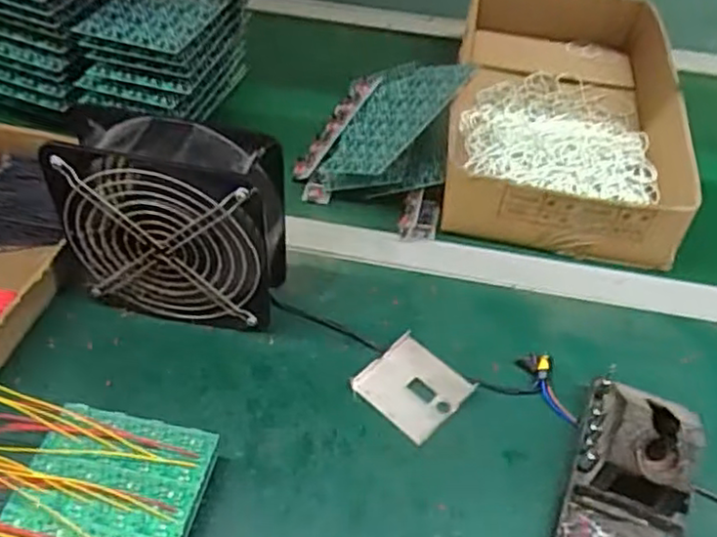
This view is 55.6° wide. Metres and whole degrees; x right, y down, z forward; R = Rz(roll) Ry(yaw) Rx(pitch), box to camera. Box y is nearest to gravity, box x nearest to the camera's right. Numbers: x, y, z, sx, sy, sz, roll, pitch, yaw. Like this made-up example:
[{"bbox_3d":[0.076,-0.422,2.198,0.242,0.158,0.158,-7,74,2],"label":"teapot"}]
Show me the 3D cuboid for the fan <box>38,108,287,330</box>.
[{"bbox_3d":[-0.132,-0.031,0.492,0.151,0.150,0.059,10,46,5],"label":"fan"}]

